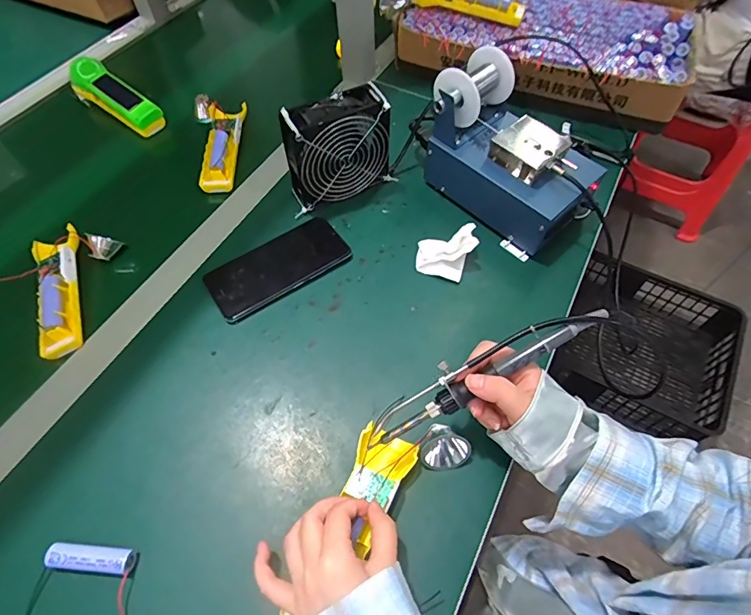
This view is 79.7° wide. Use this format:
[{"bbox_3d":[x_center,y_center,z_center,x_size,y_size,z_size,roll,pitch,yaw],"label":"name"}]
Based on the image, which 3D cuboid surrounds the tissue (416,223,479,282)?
[{"bbox_3d":[0.080,-0.066,0.516,0.065,0.044,0.053,16,59,10],"label":"tissue"}]

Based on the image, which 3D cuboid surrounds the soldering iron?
[{"bbox_3d":[0.087,0.049,0.356,0.198,0.023,0.031,-31,61,4],"label":"soldering iron"}]

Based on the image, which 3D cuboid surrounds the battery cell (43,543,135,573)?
[{"bbox_3d":[-0.230,0.203,0.364,0.066,0.014,0.017,4,58,2],"label":"battery cell"}]

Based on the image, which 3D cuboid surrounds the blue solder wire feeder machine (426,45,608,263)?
[{"bbox_3d":[0.156,-0.183,0.533,0.112,0.132,0.207,-36,65,-21],"label":"blue solder wire feeder machine"}]

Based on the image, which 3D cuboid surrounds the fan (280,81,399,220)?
[{"bbox_3d":[-0.042,-0.184,0.540,0.127,0.121,0.054,-26,61,-16],"label":"fan"}]

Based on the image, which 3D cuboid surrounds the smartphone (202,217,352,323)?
[{"bbox_3d":[-0.111,-0.047,0.520,0.161,0.014,0.069,-32,63,-19],"label":"smartphone"}]

